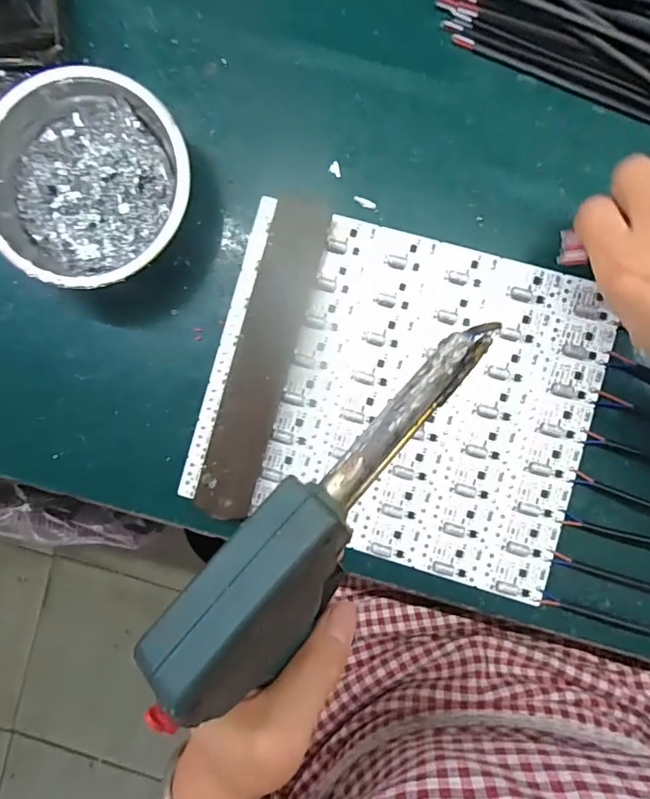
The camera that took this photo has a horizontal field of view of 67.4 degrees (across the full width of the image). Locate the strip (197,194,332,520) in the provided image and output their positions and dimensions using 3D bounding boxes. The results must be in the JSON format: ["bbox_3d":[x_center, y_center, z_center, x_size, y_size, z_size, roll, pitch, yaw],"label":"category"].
[{"bbox_3d":[-0.037,-0.028,0.305,0.036,0.006,0.204,15,88,-18],"label":"strip"}]

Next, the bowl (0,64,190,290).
[{"bbox_3d":[-0.145,-0.132,0.308,0.122,0.046,0.123,0,89,5],"label":"bowl"}]

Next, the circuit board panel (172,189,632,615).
[{"bbox_3d":[0.046,-0.003,0.311,0.237,0.007,0.199,16,90,5],"label":"circuit board panel"}]

